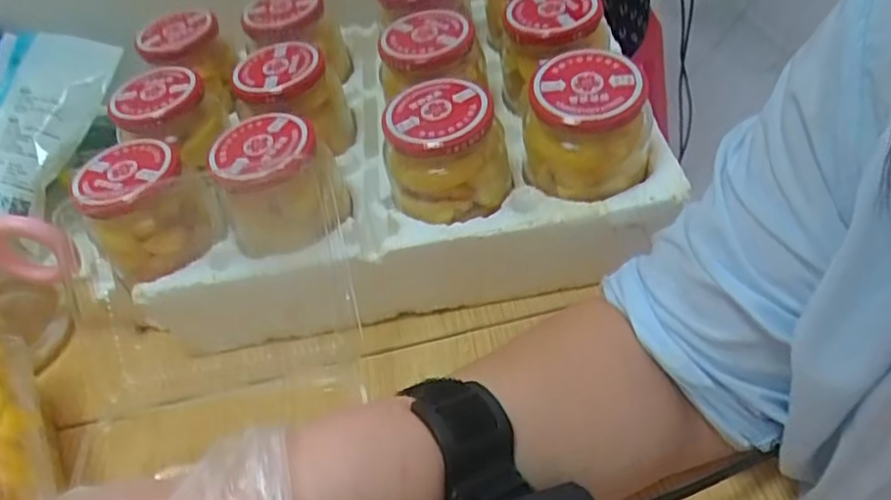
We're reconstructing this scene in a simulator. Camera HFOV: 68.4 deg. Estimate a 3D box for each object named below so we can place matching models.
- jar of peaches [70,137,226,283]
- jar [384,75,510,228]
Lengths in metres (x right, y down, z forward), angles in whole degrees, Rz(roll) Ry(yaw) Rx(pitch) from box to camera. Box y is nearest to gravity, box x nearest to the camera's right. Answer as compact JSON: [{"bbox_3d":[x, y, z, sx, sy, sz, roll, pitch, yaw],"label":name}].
[{"bbox_3d":[-0.200,-0.026,0.453,0.082,0.075,0.069,-27,49,-12],"label":"jar of peaches"},{"bbox_3d":[-0.001,-0.063,0.434,0.078,0.068,0.071,-6,48,7],"label":"jar"}]

